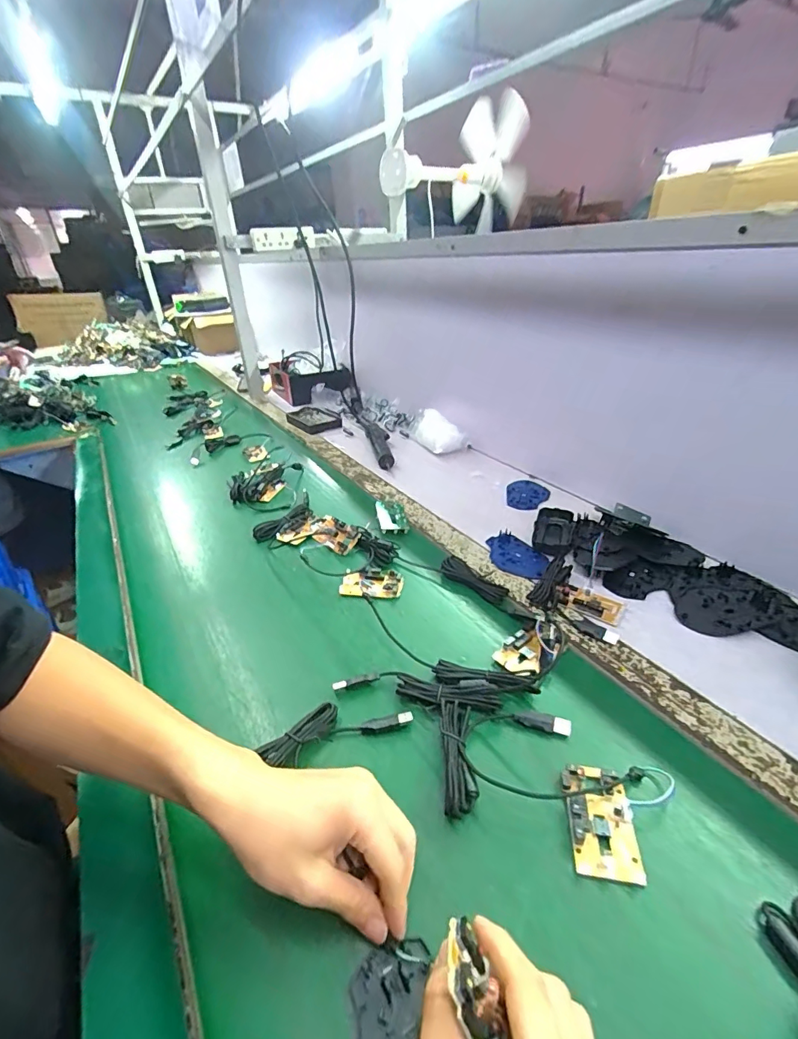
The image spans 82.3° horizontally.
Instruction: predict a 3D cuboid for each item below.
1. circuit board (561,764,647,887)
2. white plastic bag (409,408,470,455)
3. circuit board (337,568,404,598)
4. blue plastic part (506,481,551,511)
[{"bbox_3d":[0.148,0.219,0.337,0.045,0.019,0.075,3,31,11],"label":"circuit board"},{"bbox_3d":[0.073,-0.194,1.003,0.075,0.058,0.168,-22,35,-29],"label":"white plastic bag"},{"bbox_3d":[-0.034,0.082,0.590,0.078,0.013,0.044,2,30,9],"label":"circuit board"},{"bbox_3d":[0.225,-0.041,0.799,0.073,0.008,0.094,4,31,12],"label":"blue plastic part"}]

